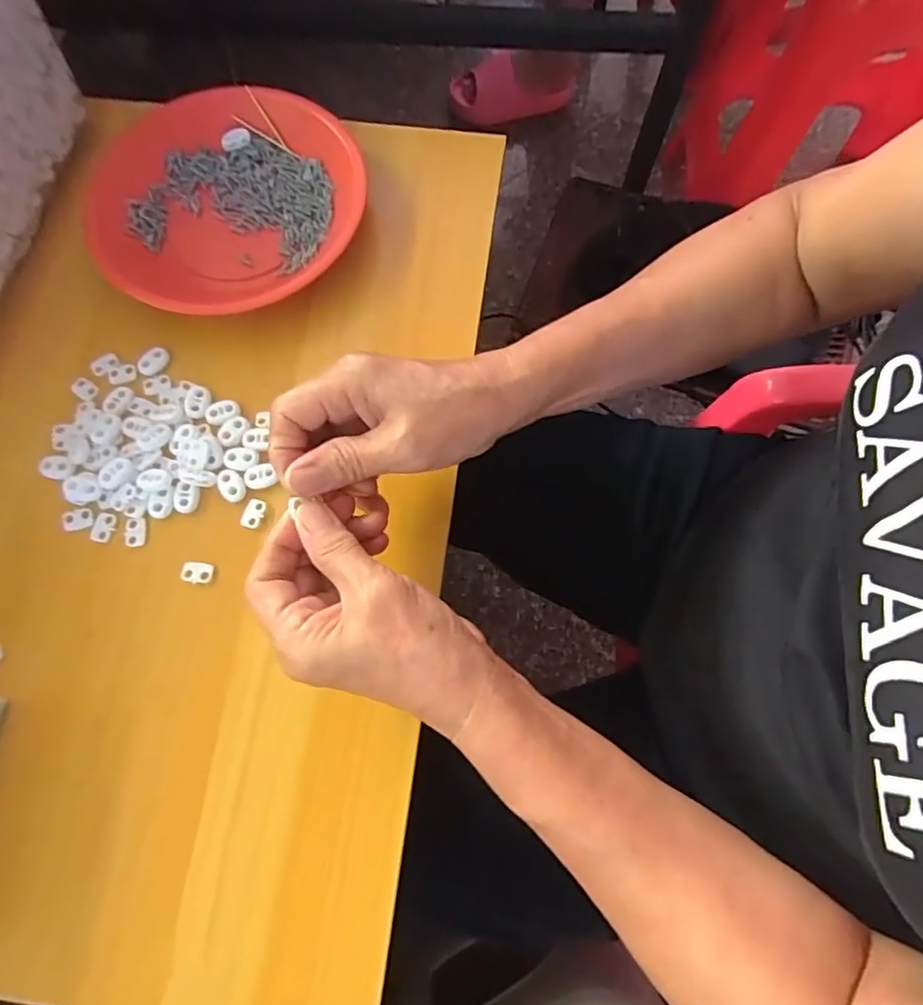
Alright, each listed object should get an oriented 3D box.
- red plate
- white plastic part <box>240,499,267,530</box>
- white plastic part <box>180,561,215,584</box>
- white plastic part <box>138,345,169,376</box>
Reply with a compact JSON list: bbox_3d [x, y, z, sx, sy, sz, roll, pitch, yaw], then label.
[{"bbox_3d":[-0.176,-0.220,0.419,0.200,0.030,0.189,0,73,0],"label":"red plate"},{"bbox_3d":[-0.132,0.007,0.358,0.012,0.004,0.019,17,74,5],"label":"white plastic part"},{"bbox_3d":[-0.164,0.043,0.349,0.019,0.005,0.013,9,73,3],"label":"white plastic part"},{"bbox_3d":[-0.213,-0.098,0.391,0.013,0.007,0.022,43,78,12],"label":"white plastic part"}]

